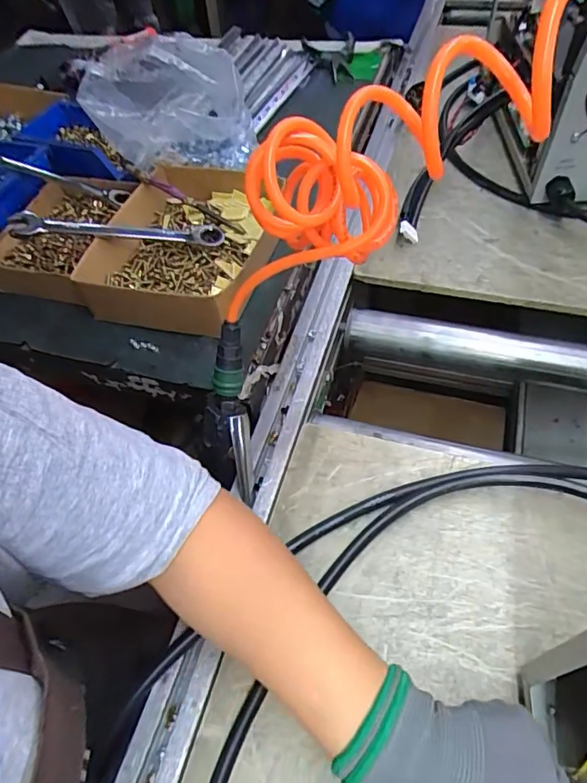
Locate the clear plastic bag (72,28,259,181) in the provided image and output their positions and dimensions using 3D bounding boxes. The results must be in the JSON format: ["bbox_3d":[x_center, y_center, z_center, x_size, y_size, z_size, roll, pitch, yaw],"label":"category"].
[{"bbox_3d":[-0.147,-0.331,0.600,0.188,0.129,0.105,-8,54,0],"label":"clear plastic bag"}]

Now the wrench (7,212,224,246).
[{"bbox_3d":[-0.187,-0.176,0.559,0.218,0.019,0.031,-2,52,-16],"label":"wrench"}]

